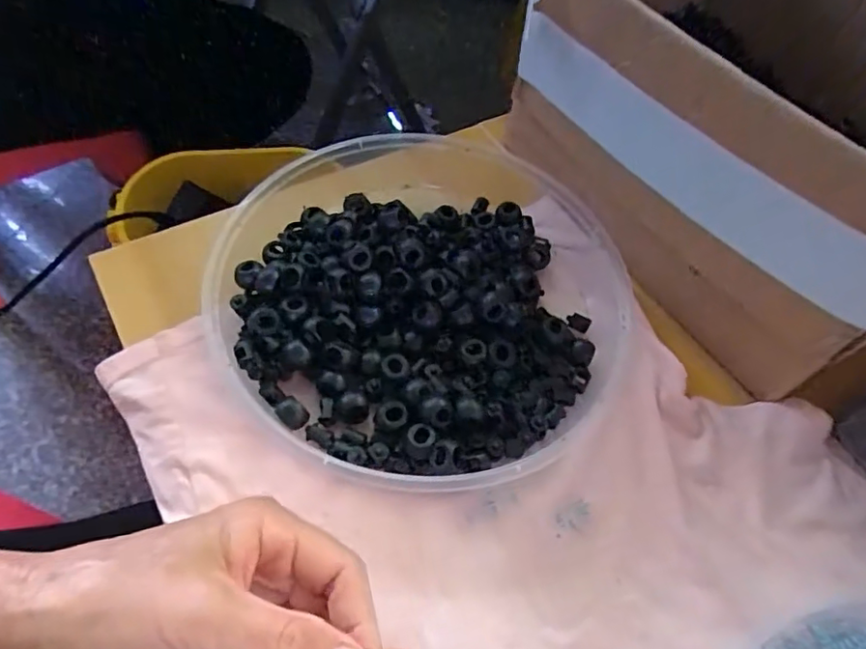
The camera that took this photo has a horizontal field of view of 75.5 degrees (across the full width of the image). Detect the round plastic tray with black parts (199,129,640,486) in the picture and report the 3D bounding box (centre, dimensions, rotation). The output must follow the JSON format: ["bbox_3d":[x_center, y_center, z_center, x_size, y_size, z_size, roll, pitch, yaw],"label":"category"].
[{"bbox_3d":[-0.005,-0.023,0.331,0.241,0.033,0.236,3,58,-5],"label":"round plastic tray with black parts"}]

